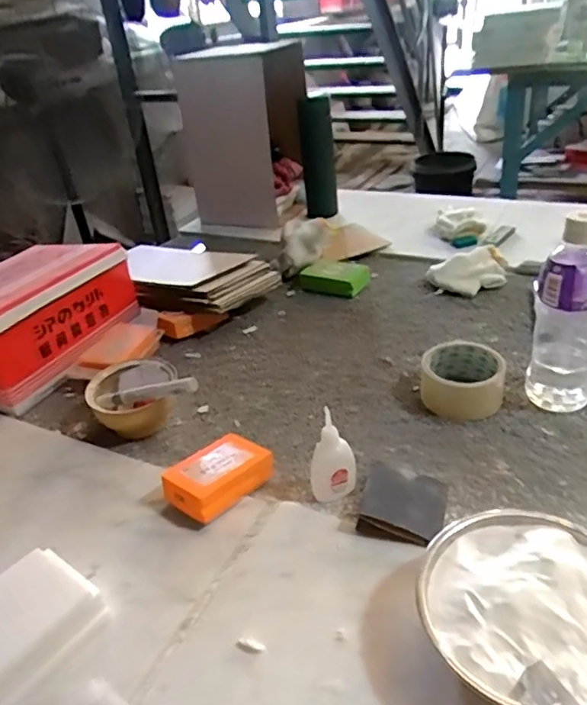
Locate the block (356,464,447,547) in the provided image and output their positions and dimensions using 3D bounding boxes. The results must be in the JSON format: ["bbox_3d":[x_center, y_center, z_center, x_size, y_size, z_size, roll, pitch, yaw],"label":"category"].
[{"bbox_3d":[0.100,0.133,0.516,0.066,0.033,0.081,9,36,23],"label":"block"}]

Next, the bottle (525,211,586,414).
[{"bbox_3d":[0.280,-0.038,0.589,0.065,0.198,0.067,11,36,26],"label":"bottle"}]

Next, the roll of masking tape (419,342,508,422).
[{"bbox_3d":[0.189,0.029,0.651,0.089,0.043,0.088,7,34,20],"label":"roll of masking tape"}]

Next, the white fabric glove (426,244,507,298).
[{"bbox_3d":[0.265,-0.120,0.872,0.119,0.041,0.079,-10,32,-6],"label":"white fabric glove"}]

